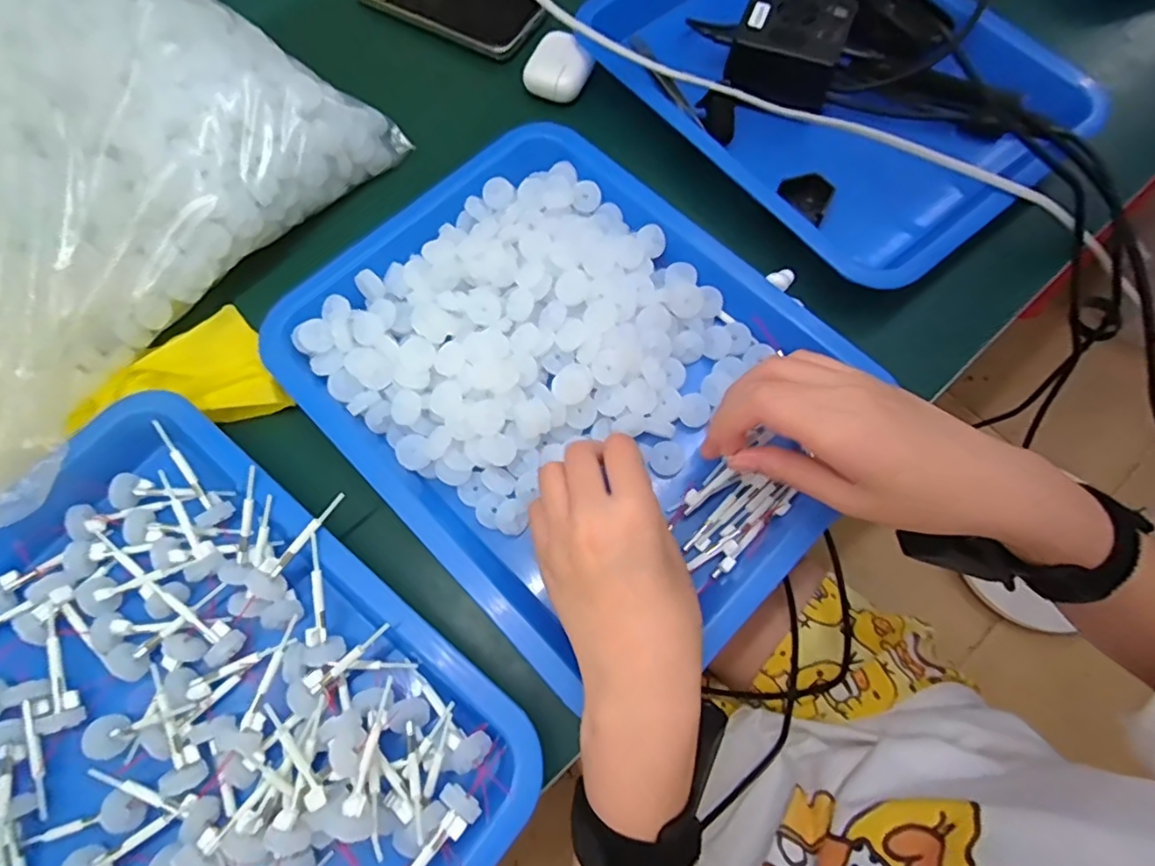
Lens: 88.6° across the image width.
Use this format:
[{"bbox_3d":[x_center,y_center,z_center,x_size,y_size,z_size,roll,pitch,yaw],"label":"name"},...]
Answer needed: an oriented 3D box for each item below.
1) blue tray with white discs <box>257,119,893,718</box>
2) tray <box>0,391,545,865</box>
[{"bbox_3d":[-0.002,-0.035,0.369,0.261,0.037,0.335,-43,76,-14],"label":"blue tray with white discs"},{"bbox_3d":[-0.214,0.159,0.306,0.335,0.042,0.263,37,74,12],"label":"tray"}]

